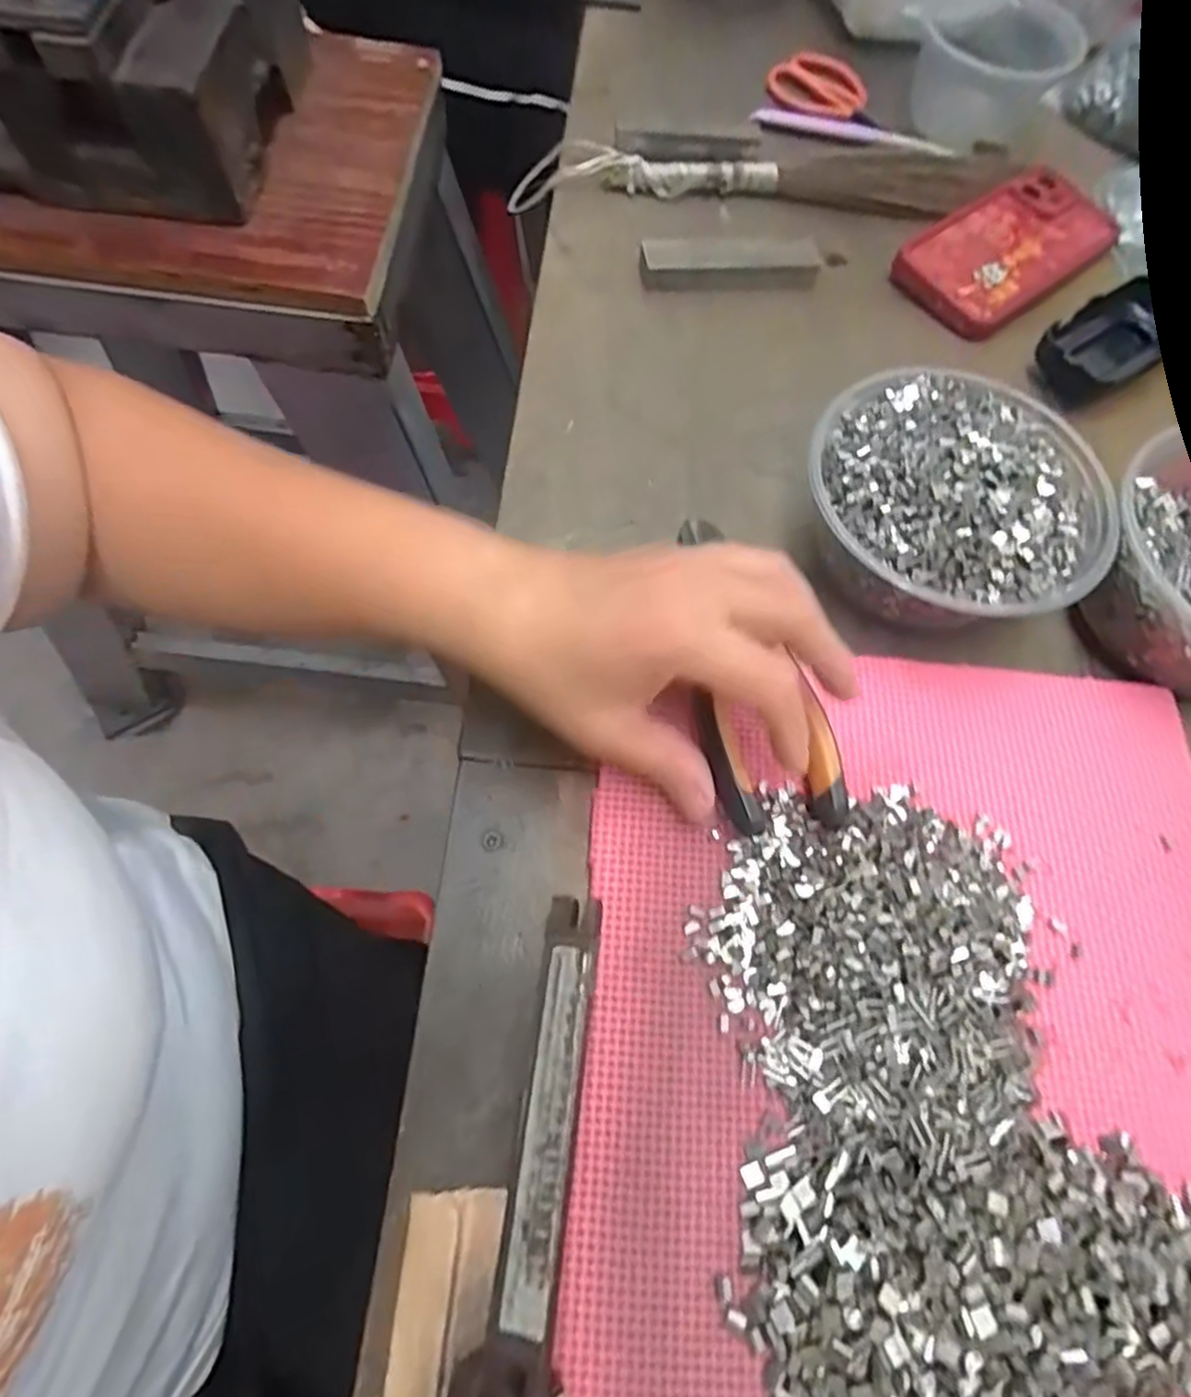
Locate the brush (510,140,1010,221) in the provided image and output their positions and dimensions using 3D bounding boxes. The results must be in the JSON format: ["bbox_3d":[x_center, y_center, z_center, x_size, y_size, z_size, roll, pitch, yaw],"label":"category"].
[{"bbox_3d":[0.113,-0.354,0.461,0.332,0.020,0.057,-1,69,-5],"label":"brush"}]

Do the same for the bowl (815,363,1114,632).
[{"bbox_3d":[0.165,-0.089,0.320,0.127,0.062,0.120,1,69,-4],"label":"bowl"}]

